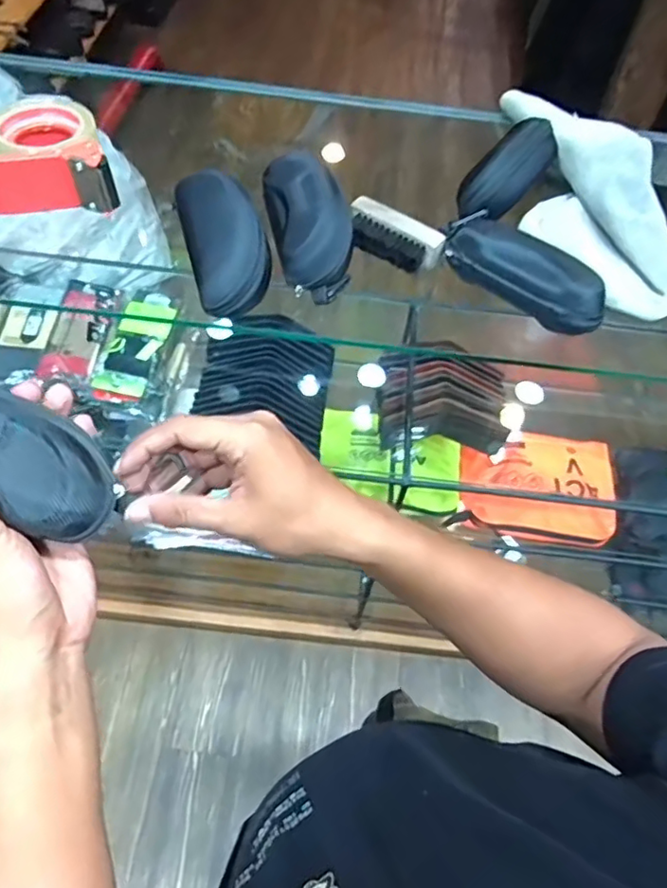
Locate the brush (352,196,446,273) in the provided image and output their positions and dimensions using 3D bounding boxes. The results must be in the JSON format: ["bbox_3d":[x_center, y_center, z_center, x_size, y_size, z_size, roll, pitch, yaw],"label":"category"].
[{"bbox_3d":[0.056,-0.204,0.567,0.098,0.026,0.046,37,63,17],"label":"brush"}]

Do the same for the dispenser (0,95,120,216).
[{"bbox_3d":[-0.288,-0.283,0.571,0.139,0.052,0.107,-4,59,-7],"label":"dispenser"}]

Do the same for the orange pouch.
[{"bbox_3d":[0.396,0.082,1.129,0.298,0.064,0.201,6,59,-1],"label":"orange pouch"}]

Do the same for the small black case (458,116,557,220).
[{"bbox_3d":[0.181,-0.286,0.593,0.056,0.043,0.143,33,62,15],"label":"small black case"}]

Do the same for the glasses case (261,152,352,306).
[{"bbox_3d":[-0.025,-0.216,0.549,0.070,0.057,0.166,-13,61,-12],"label":"glasses case"}]

